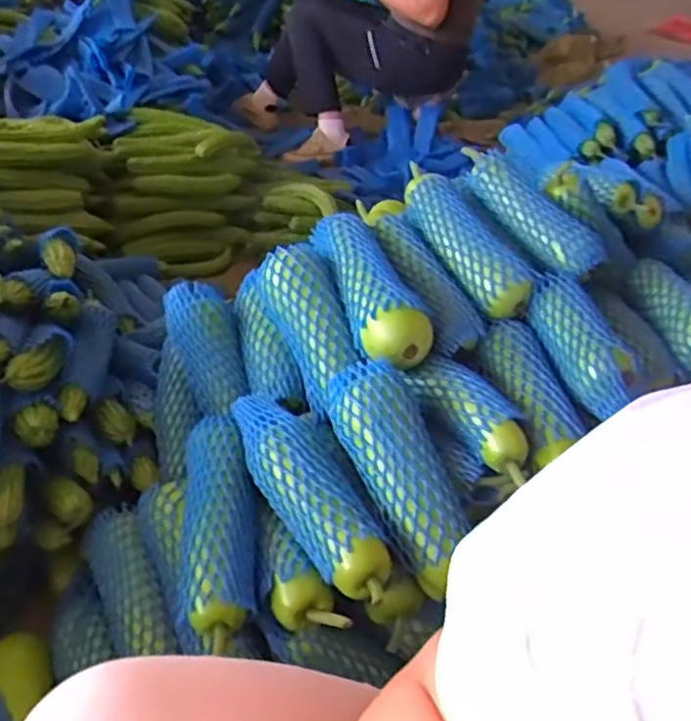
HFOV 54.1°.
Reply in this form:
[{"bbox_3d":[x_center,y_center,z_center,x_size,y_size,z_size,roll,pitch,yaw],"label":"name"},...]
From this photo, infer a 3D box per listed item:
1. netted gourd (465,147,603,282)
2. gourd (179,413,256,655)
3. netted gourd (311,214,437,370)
[{"bbox_3d":[0.235,-0.194,0.871,0.067,0.049,0.230,-22,60,-32],"label":"netted gourd"},{"bbox_3d":[-0.129,0.161,0.687,0.077,0.059,0.240,-2,52,-10],"label":"gourd"},{"bbox_3d":[0.029,-0.099,0.825,0.086,0.067,0.258,-6,38,-14],"label":"netted gourd"}]

